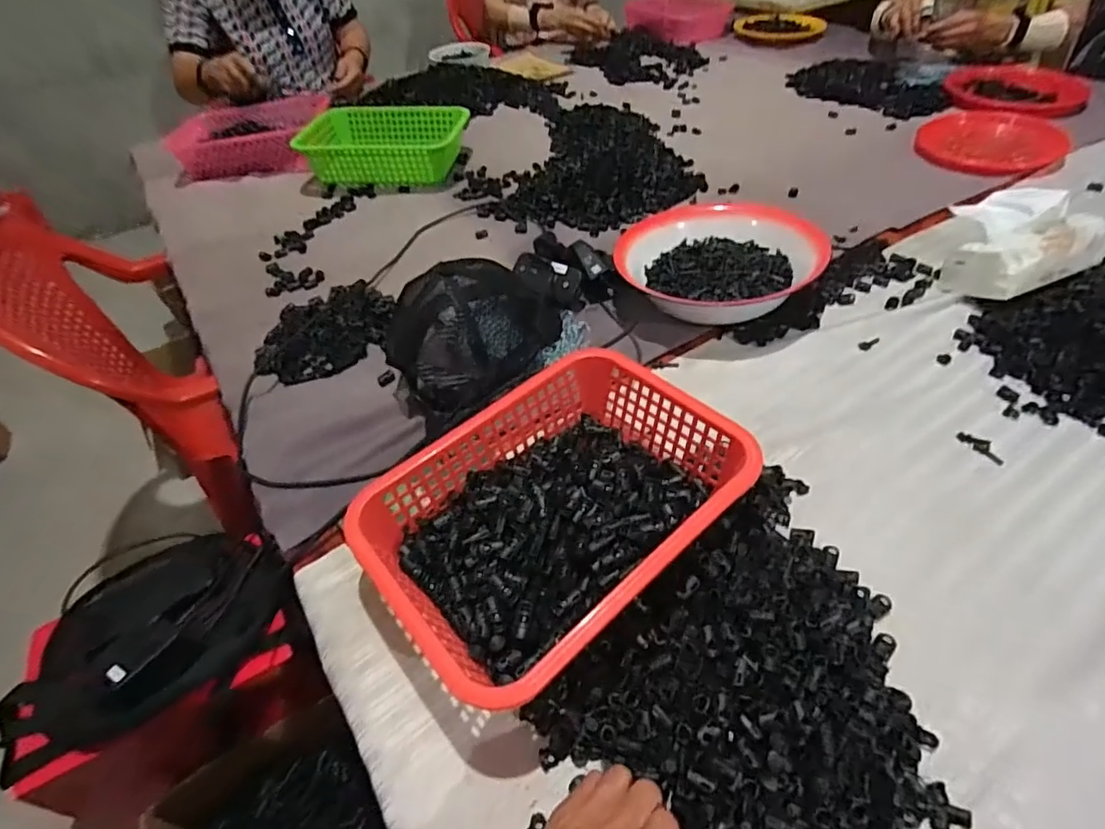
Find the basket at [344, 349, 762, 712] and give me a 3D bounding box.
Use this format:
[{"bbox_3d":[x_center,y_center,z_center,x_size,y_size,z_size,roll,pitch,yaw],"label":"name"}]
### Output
[{"bbox_3d":[0.004,0.083,0.494,0.296,0.084,0.217,-35,54,-24],"label":"basket"}]

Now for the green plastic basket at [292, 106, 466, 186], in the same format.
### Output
[{"bbox_3d":[-0.317,-0.527,1.125,0.297,0.080,0.196,0,48,6],"label":"green plastic basket"}]

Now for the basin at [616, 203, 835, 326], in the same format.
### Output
[{"bbox_3d":[0.216,-0.215,0.768,0.246,0.068,0.226,-3,48,3],"label":"basin"}]

